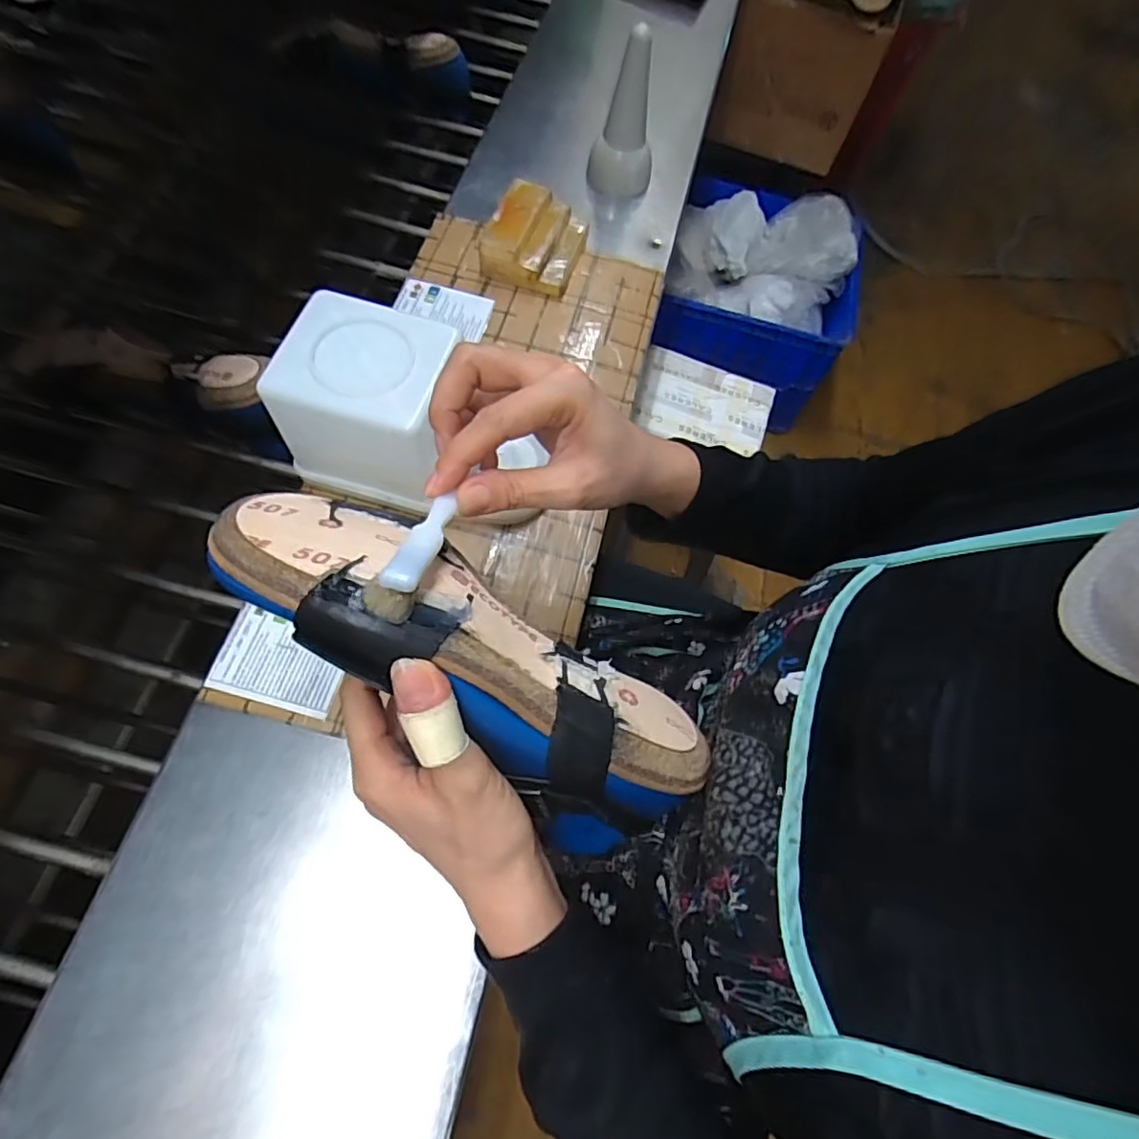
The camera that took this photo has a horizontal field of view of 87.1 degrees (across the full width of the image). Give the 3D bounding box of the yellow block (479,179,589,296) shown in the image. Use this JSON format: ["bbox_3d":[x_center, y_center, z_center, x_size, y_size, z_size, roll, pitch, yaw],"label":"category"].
[{"bbox_3d":[-0.032,-0.311,0.562,0.079,0.045,0.094,17,66,2],"label":"yellow block"}]

